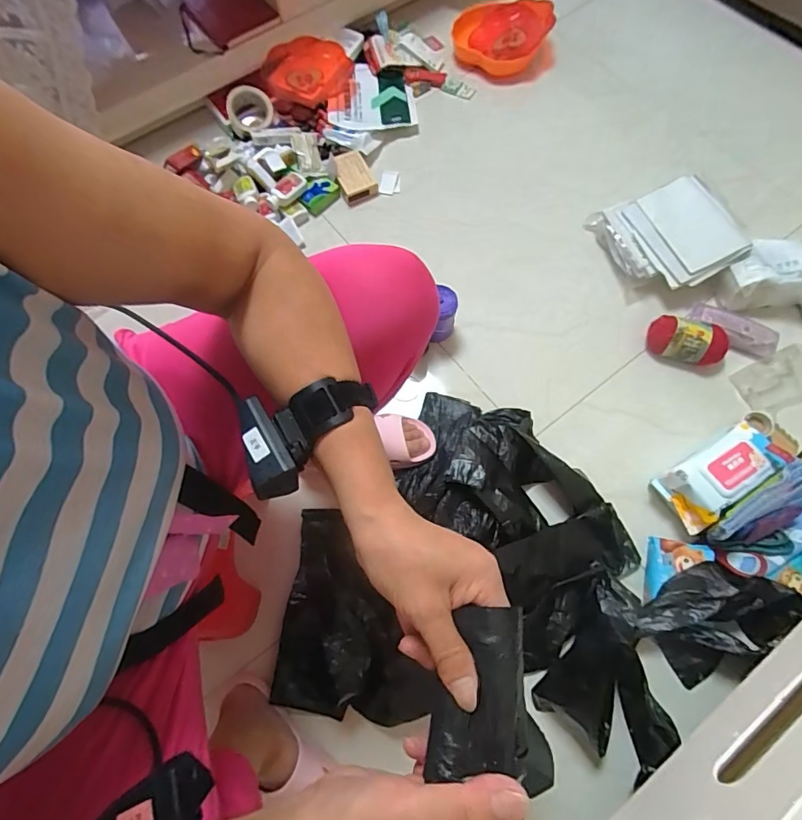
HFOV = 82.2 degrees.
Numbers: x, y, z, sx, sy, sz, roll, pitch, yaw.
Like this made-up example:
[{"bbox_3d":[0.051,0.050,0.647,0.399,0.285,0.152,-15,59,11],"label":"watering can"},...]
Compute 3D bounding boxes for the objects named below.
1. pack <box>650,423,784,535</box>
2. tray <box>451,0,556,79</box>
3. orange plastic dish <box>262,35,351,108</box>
[{"bbox_3d":[0.493,0.106,0.723,0.168,0.097,0.094,-31,71,-9],"label":"pack"},{"bbox_3d":[0.248,-0.934,1.139,0.232,0.068,0.201,21,71,8],"label":"tray"},{"bbox_3d":[-0.227,-0.799,1.085,0.204,0.040,0.160,7,69,3],"label":"orange plastic dish"}]

